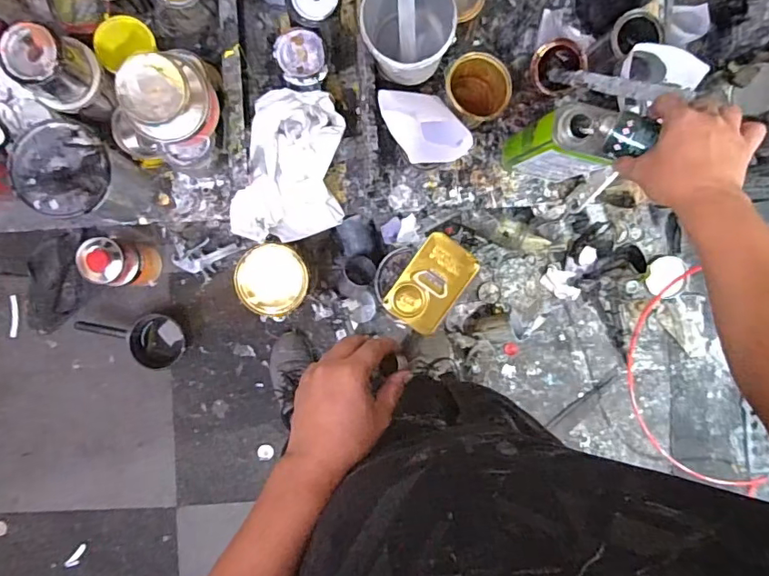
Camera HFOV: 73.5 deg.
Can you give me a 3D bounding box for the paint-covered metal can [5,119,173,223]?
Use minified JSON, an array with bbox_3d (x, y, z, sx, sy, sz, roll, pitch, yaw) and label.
[{"bbox_3d":[-0.393,-0.141,0.696,0.132,0.149,0.113,34,89,-3],"label":"paint-covered metal can"}]

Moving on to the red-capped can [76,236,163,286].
[{"bbox_3d":[-0.629,-0.057,1.230,0.119,0.183,0.114,10,90,-3],"label":"red-capped can"}]

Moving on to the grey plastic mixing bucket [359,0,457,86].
[{"bbox_3d":[0.030,-0.319,0.656,0.115,0.120,0.117,0,91,-3],"label":"grey plastic mixing bucket"}]

